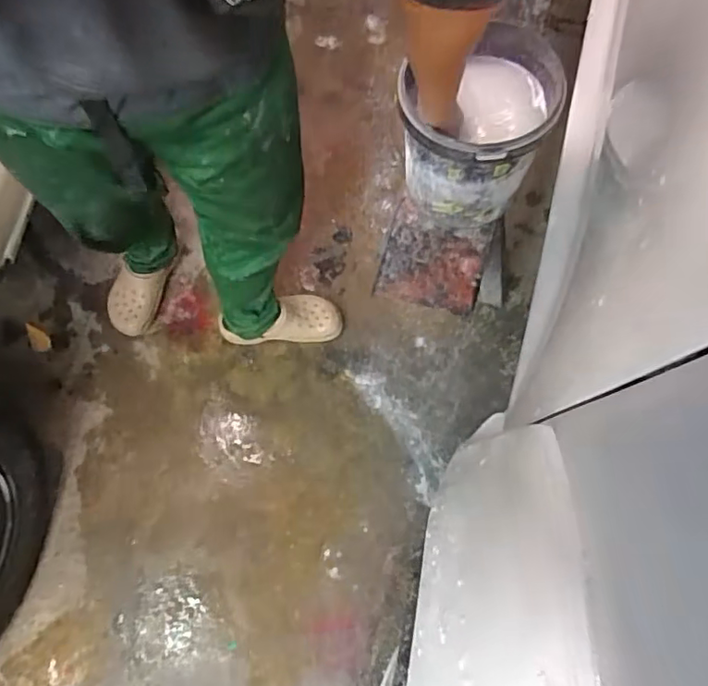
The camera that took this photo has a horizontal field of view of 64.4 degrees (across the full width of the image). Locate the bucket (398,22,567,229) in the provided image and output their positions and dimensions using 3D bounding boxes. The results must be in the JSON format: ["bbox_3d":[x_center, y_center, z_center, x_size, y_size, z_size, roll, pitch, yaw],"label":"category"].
[{"bbox_3d":[0.189,-0.322,0.895,0.200,0.240,0.244,28,70,11],"label":"bucket"}]

